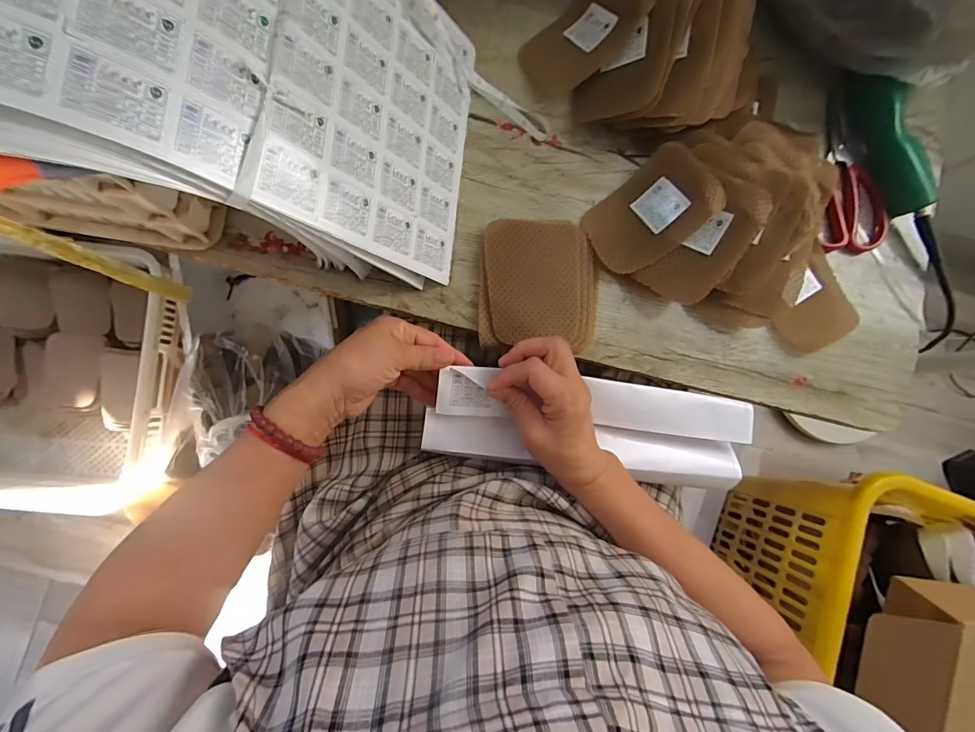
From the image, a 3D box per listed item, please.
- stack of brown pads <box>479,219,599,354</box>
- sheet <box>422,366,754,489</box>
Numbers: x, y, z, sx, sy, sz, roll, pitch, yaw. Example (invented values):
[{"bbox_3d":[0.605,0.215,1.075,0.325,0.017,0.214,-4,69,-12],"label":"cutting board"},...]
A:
[{"bbox_3d":[0.052,-0.081,0.414,0.116,0.017,0.123,2,85,-6],"label":"stack of brown pads"},{"bbox_3d":[0.110,0.060,0.406,0.331,0.020,0.094,10,99,-12],"label":"sheet"}]

